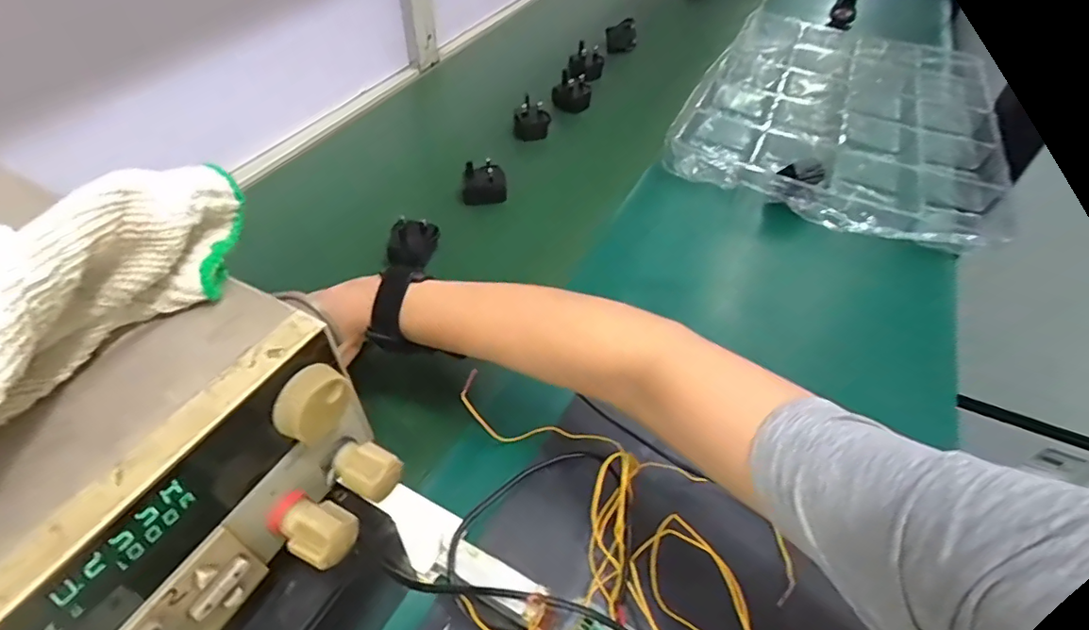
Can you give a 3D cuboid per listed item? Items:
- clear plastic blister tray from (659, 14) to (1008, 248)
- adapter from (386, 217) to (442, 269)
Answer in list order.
[{"bbox_3d":[0.432,-0.306,0.764,0.378,0.037,0.602,23,49,17],"label":"clear plastic blister tray"},{"bbox_3d":[-0.133,-0.072,0.544,0.037,0.038,0.050,11,46,6],"label":"adapter"}]

